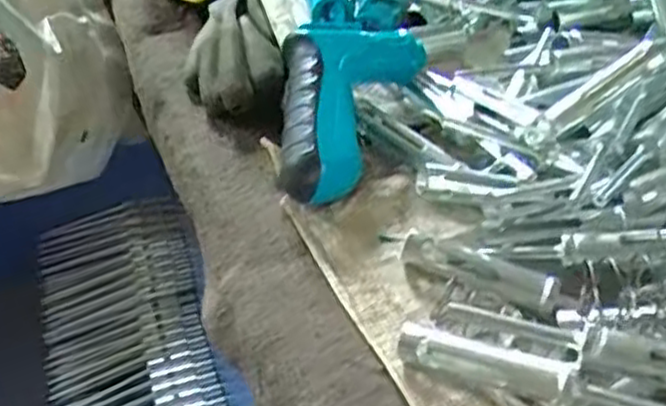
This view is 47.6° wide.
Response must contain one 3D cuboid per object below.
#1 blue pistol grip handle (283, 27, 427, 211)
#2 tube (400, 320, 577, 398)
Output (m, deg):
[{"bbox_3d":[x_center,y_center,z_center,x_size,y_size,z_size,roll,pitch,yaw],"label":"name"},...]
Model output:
[{"bbox_3d":[0.000,-0.060,0.431,0.070,0.050,0.138,19,45,15],"label":"blue pistol grip handle"},{"bbox_3d":[0.063,0.067,0.319,0.072,0.014,0.013,9,41,28],"label":"tube"}]

